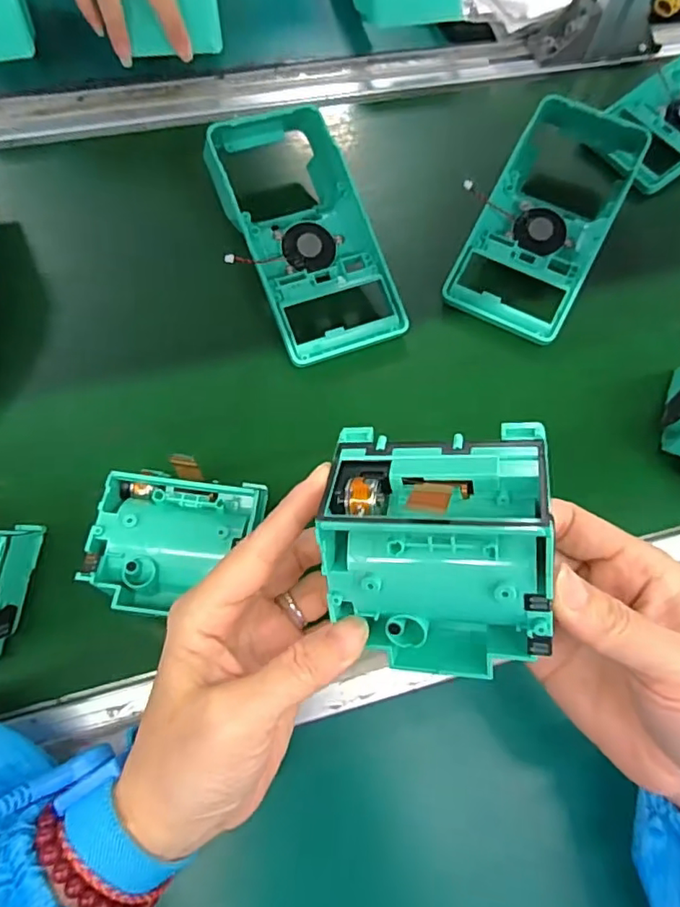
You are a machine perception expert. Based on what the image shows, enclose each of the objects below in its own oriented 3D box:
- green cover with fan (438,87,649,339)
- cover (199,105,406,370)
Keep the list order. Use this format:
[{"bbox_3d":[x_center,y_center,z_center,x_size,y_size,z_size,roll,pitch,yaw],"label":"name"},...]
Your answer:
[{"bbox_3d":[0.146,-0.169,0.390,0.084,0.054,0.188,26,65,10],"label":"green cover with fan"},{"bbox_3d":[-0.032,-0.153,0.374,0.095,0.053,0.191,-20,66,-13],"label":"cover"}]

